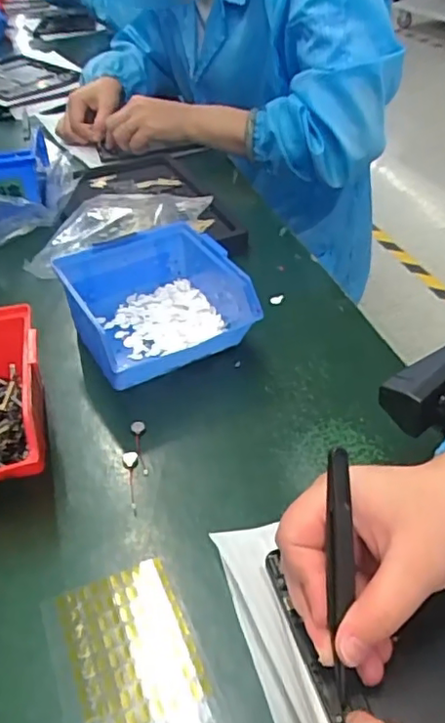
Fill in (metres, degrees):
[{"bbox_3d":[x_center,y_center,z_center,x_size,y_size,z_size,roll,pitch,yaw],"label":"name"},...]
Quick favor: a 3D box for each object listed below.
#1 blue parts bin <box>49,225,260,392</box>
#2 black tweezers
[{"bbox_3d":[-0.055,-0.044,0.482,0.129,0.065,0.128,-18,42,-16],"label":"blue parts bin"},{"bbox_3d":[0.055,0.097,0.269,0.009,0.117,0.008,-3,2,2],"label":"black tweezers"}]

